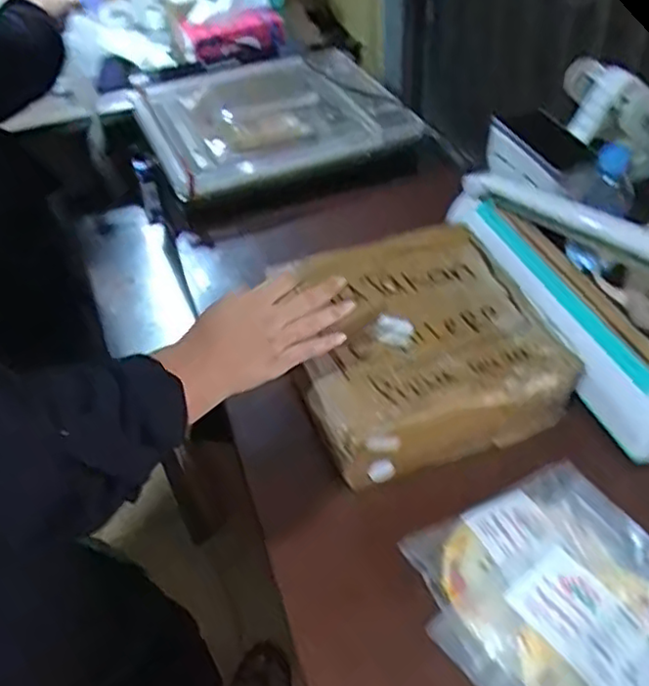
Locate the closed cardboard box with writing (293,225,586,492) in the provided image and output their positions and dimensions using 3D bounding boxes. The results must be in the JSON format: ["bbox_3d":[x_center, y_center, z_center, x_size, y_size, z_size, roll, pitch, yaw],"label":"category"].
[{"bbox_3d":[0.098,-0.001,0.745,0.265,0.099,0.244,-18,47,-12],"label":"closed cardboard box with writing"}]

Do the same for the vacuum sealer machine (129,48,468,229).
[{"bbox_3d":[-0.066,-0.384,1.185,0.447,0.127,0.393,-20,47,-13],"label":"vacuum sealer machine"}]

